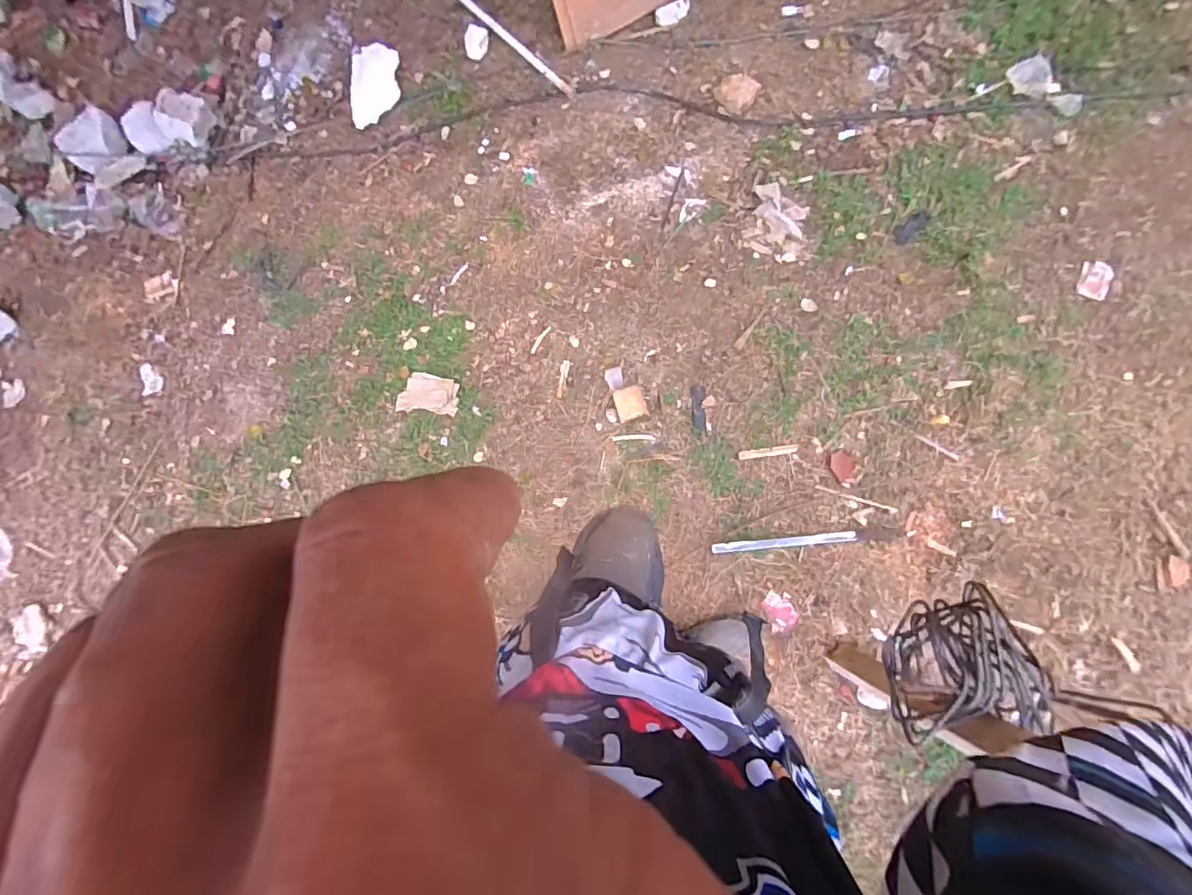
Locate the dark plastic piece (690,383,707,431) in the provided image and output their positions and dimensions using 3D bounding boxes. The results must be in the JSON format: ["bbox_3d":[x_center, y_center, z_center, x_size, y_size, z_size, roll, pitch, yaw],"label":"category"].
[{"bbox_3d":[0.266,-0.104,1.366,0.037,0.004,0.123,-2,83,7],"label":"dark plastic piece"}]

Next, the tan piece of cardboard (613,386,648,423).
[{"bbox_3d":[0.091,-0.115,1.385,0.076,0.013,0.084,-17,81,5],"label":"tan piece of cardboard"}]

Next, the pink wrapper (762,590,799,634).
[{"bbox_3d":[0.442,0.392,1.274,0.072,0.010,0.094,-25,81,4],"label":"pink wrapper"}]

